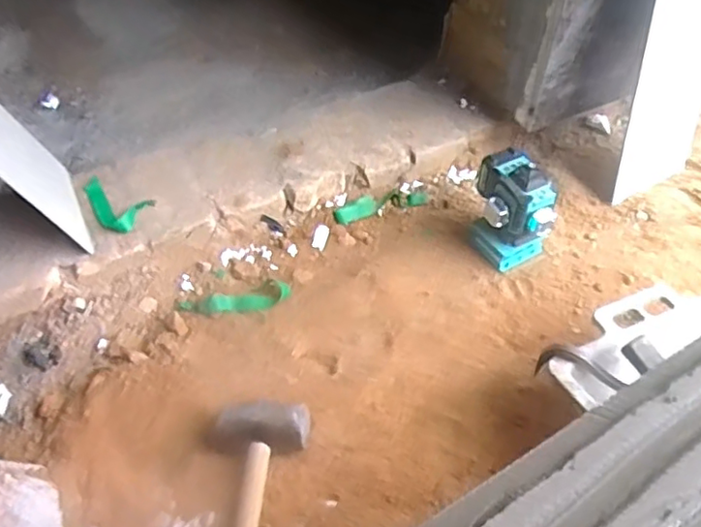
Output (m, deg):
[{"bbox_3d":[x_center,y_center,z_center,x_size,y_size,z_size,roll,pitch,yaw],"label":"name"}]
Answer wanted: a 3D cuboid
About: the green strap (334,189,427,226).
[{"bbox_3d":[0.056,-0.108,1.160,0.175,0.018,0.040,-15,52,-12],"label":"green strap"}]

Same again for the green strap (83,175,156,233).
[{"bbox_3d":[-0.405,-0.096,1.067,0.128,0.018,0.079,19,53,15],"label":"green strap"}]

